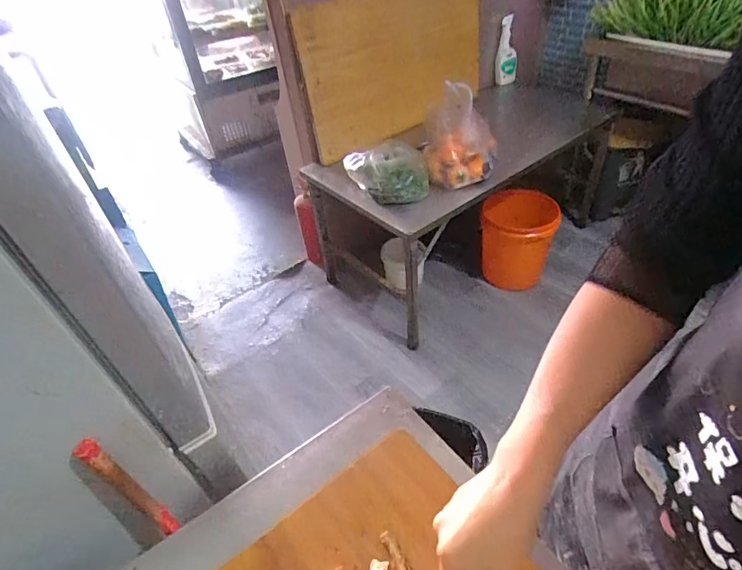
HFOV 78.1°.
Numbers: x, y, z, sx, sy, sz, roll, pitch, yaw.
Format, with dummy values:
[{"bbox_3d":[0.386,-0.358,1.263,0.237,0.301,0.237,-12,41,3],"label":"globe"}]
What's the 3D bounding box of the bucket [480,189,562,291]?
[{"bbox_3d":[0.532,-0.176,1.664,0.243,0.298,0.290,12,45,21],"label":"bucket"}]

